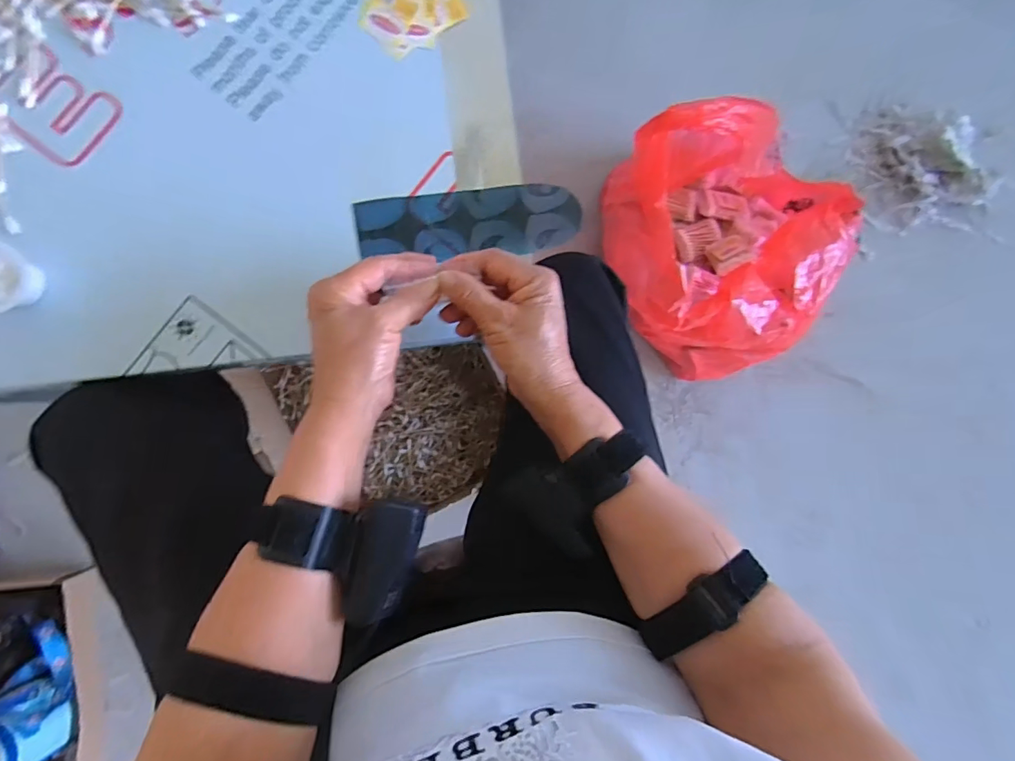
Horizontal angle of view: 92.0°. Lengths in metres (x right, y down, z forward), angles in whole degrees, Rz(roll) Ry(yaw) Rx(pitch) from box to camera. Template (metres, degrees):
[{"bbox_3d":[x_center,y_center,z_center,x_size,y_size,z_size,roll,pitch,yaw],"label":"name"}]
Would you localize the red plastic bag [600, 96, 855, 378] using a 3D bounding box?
[{"bbox_3d":[0.315,-0.209,0.757,0.350,0.309,0.338,22,87,-3],"label":"red plastic bag"}]

